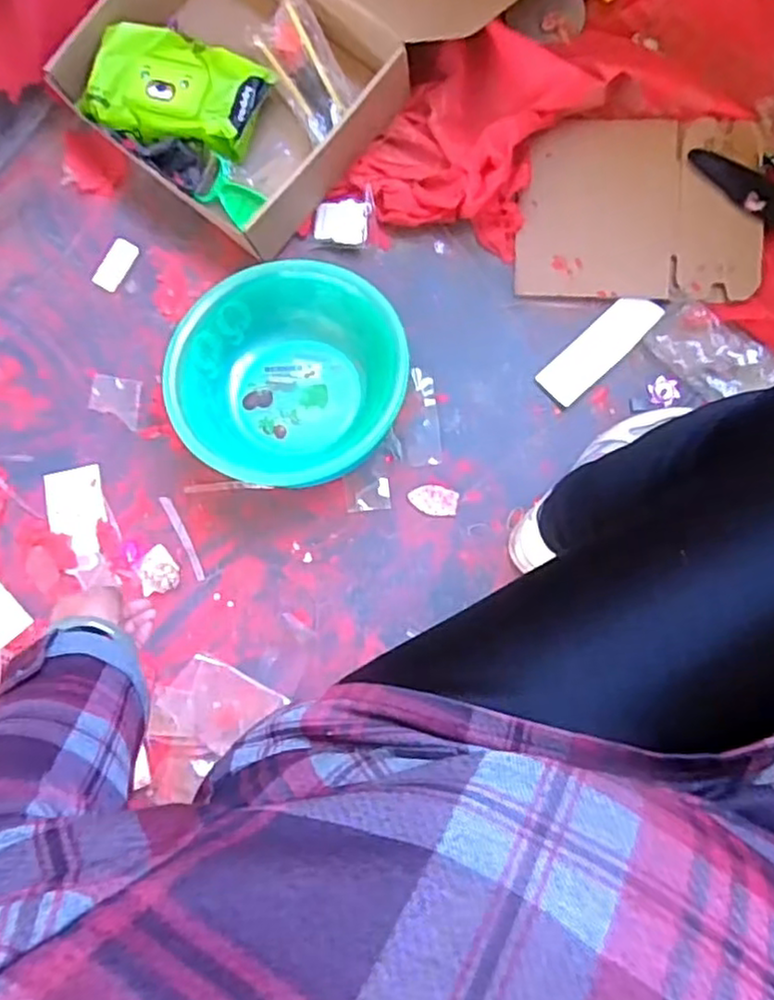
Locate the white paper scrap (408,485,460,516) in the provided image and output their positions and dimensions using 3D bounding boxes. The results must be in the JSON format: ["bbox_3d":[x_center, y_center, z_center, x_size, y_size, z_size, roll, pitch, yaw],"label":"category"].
[{"bbox_3d":[0.052,-0.001,0.773,0.053,0.006,0.033,12,84,8],"label":"white paper scrap"}]

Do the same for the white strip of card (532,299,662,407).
[{"bbox_3d":[0.236,-0.170,0.769,0.147,0.009,0.052,-42,80,0],"label":"white strip of card"}]

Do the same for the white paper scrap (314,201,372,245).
[{"bbox_3d":[-0.053,-0.324,0.814,0.064,0.015,0.051,9,84,8],"label":"white paper scrap"}]

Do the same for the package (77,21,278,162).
[{"bbox_3d":[-0.250,-0.474,0.820,0.199,0.057,0.136,25,87,8],"label":"package"}]

